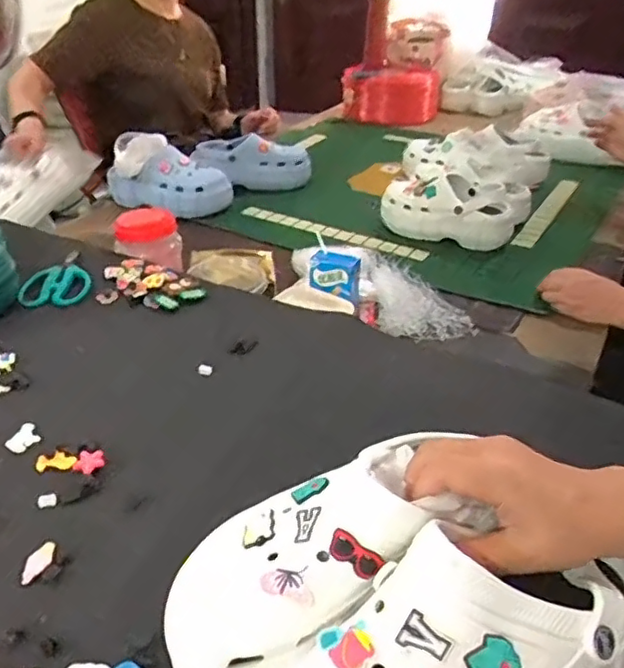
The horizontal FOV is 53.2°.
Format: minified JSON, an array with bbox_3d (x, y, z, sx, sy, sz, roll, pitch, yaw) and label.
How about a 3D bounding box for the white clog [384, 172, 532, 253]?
[{"bbox_3d":[0.275,-0.239,1.201,0.277,0.125,0.130,7,32,10],"label":"white clog"}]

